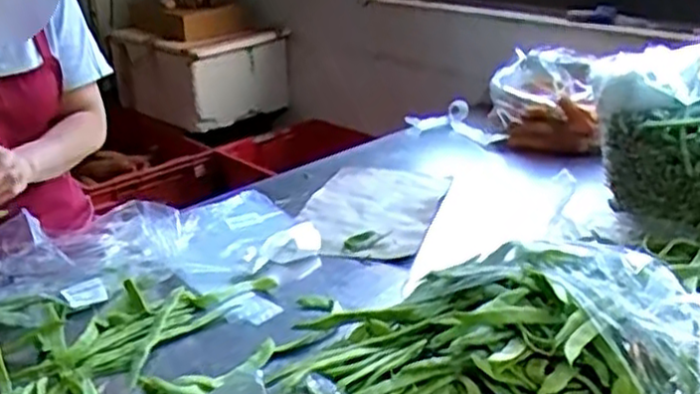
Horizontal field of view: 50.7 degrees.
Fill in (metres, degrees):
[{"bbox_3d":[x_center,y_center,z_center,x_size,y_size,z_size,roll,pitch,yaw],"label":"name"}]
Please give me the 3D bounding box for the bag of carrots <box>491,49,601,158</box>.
[{"bbox_3d":[0.431,-0.213,1.651,0.195,0.183,0.269,-1,23,1],"label":"bag of carrots"}]

